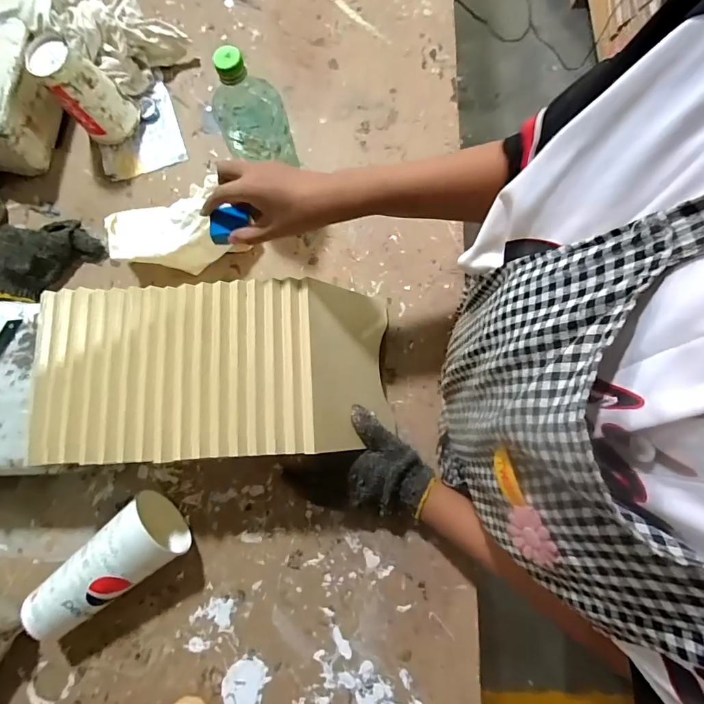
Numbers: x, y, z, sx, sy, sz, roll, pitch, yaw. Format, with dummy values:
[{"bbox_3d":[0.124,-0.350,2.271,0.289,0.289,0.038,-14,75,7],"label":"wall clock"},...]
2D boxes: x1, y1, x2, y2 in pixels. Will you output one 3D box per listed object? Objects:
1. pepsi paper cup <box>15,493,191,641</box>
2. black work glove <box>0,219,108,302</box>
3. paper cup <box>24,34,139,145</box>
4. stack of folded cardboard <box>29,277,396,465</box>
[{"bbox_3d":[-0.276,0.235,0.476,0.174,0.080,0.076,-32,79,-6],"label":"pepsi paper cup"},{"bbox_3d":[-0.417,-0.127,0.567,0.135,0.060,0.108,-13,78,-2],"label":"black work glove"},{"bbox_3d":[-0.363,-0.360,0.579,0.080,0.120,0.073,0,78,1],"label":"paper cup"},{"bbox_3d":[-0.152,0.025,0.502,0.387,0.105,0.191,-4,78,0],"label":"stack of folded cardboard"}]

